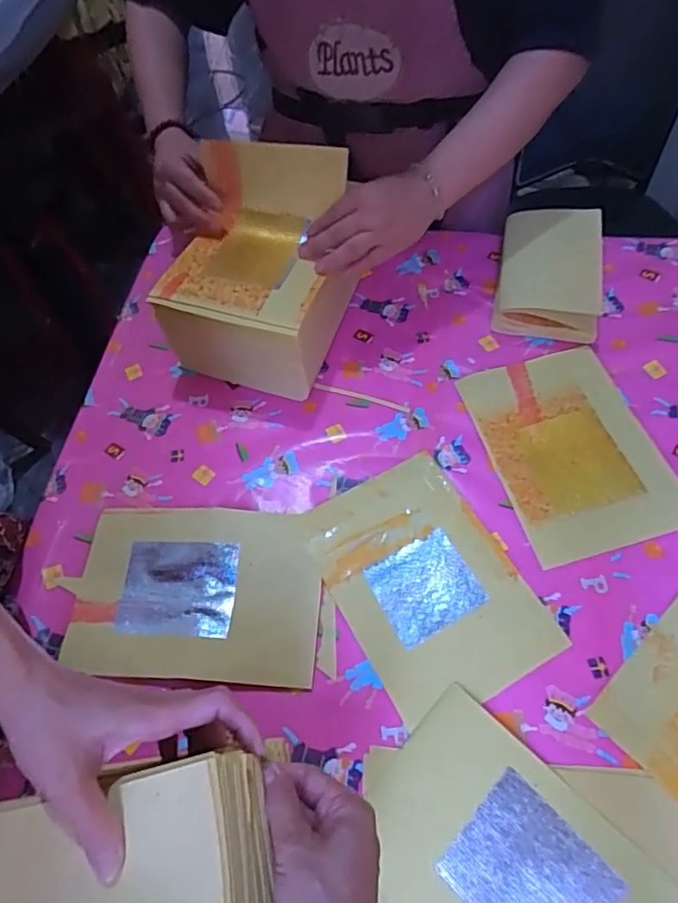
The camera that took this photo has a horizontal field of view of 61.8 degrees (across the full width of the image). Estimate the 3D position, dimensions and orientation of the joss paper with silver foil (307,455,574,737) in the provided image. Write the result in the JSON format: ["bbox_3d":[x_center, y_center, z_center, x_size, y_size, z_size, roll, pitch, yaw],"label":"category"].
[{"bbox_3d":[0.078,0.119,0.531,0.158,0.006,0.225,-28,65,-13],"label":"joss paper with silver foil"}]

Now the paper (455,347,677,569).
[{"bbox_3d":[0.239,-0.005,0.589,0.160,0.005,0.221,-16,63,-5],"label":"paper"}]

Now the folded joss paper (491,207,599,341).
[{"bbox_3d":[0.246,-0.216,0.664,0.107,0.076,0.167,10,62,9],"label":"folded joss paper"}]

